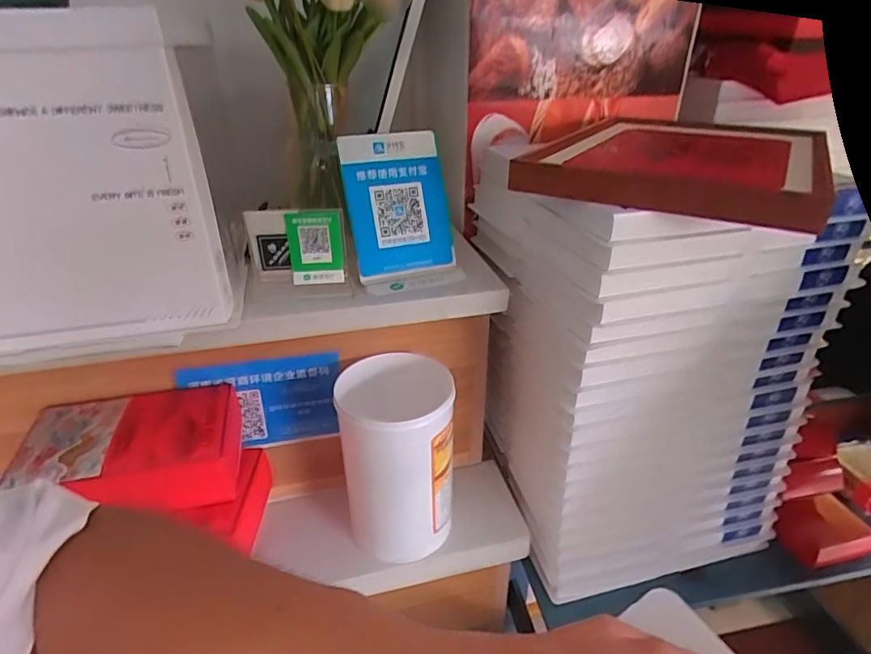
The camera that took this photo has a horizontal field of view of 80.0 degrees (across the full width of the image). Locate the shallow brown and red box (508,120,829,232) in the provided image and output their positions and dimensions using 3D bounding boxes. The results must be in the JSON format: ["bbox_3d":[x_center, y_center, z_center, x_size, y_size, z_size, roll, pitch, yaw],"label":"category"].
[{"bbox_3d":[0.270,-0.191,0.580,0.248,0.031,0.352,16,35,26],"label":"shallow brown and red box"}]

